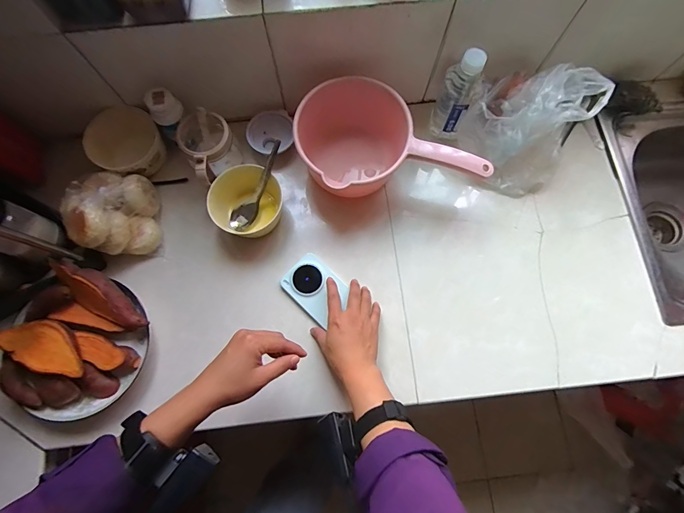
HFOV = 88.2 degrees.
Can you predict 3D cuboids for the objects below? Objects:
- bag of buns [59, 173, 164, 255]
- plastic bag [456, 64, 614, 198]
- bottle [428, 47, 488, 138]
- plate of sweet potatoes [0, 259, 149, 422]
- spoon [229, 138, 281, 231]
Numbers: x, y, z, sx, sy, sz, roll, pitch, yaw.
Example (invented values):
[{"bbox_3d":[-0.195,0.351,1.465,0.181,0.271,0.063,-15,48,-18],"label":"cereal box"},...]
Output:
[{"bbox_3d":[-0.332,-0.063,0.509,0.097,0.084,0.115,-7,76,-2],"label":"bag of buns"},{"bbox_3d":[0.292,-0.200,0.533,0.180,0.130,0.150,-37,79,-9],"label":"plastic bag"},{"bbox_3d":[0.174,-0.240,0.534,0.054,0.148,0.050,0,76,0],"label":"bottle"},{"bbox_3d":[-0.356,0.115,0.471,0.162,0.065,0.180,27,78,6],"label":"plate of sweet potatoes"},{"bbox_3d":[-0.129,-0.106,0.530,0.031,0.026,0.148,33,113,7],"label":"spoon"}]

